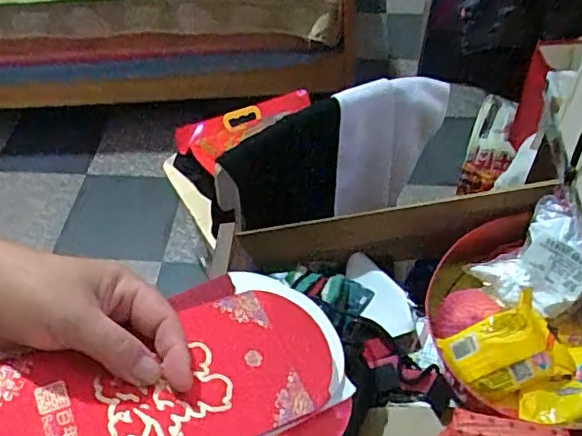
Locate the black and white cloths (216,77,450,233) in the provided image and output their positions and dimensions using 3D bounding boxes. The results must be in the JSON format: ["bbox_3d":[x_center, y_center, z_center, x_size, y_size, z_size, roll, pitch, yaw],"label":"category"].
[{"bbox_3d":[0.092,-0.094,0.868,0.311,0.243,0.052,-14,51,-8],"label":"black and white cloths"}]

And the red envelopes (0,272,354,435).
[{"bbox_3d":[-0.076,0.103,0.313,0.232,0.026,0.115,-14,49,-29],"label":"red envelopes"}]

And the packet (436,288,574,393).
[{"bbox_3d":[0.188,0.122,0.499,0.093,0.026,0.076,-39,53,25],"label":"packet"}]

